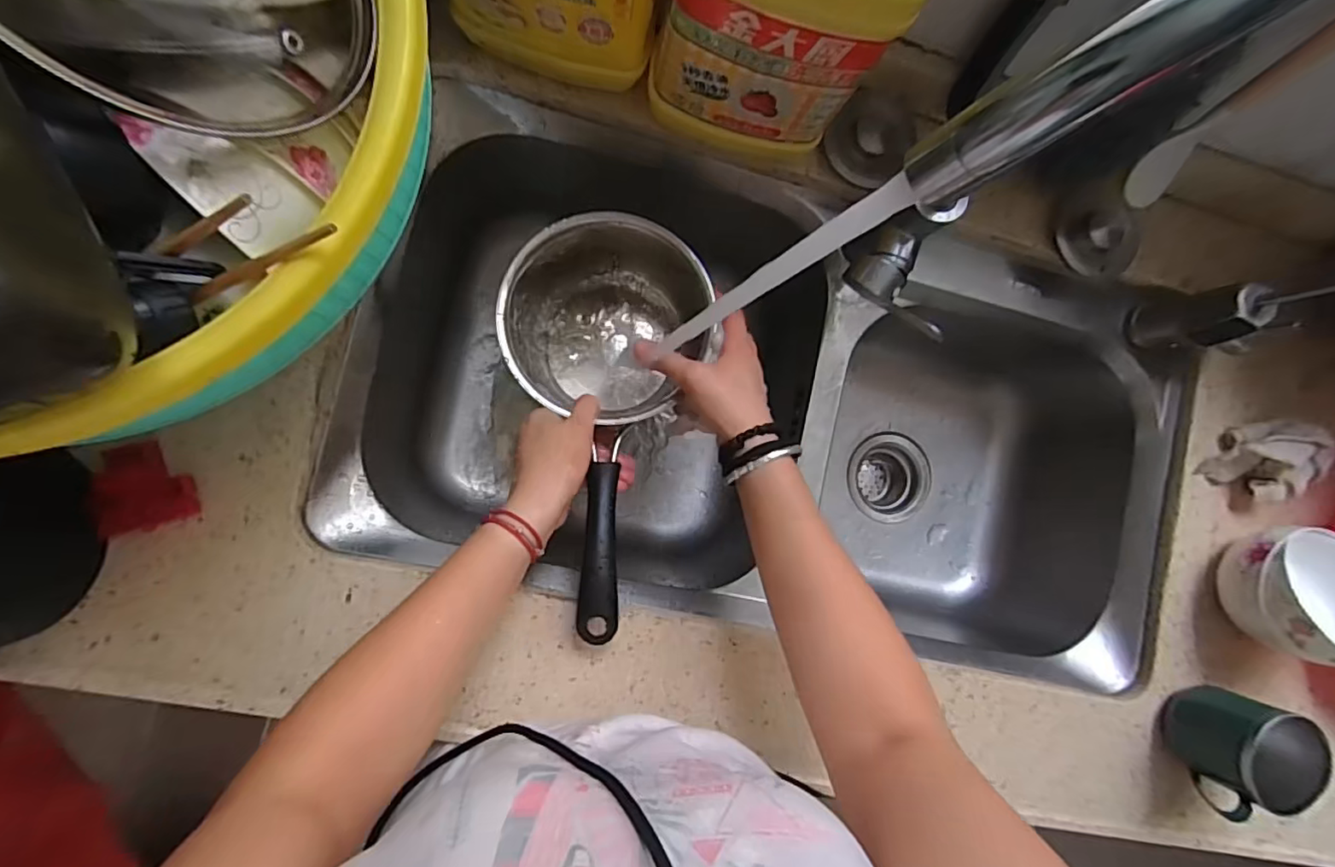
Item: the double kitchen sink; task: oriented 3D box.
[{"bbox_3d":[0.108,-0.024,0.618,0.751,0.211,0.394,13,86,-8],"label":"double kitchen sink"}]

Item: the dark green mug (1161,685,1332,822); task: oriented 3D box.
[{"bbox_3d":[0.487,0.275,0.503,0.072,0.077,0.094,32,83,-7],"label":"dark green mug"}]

